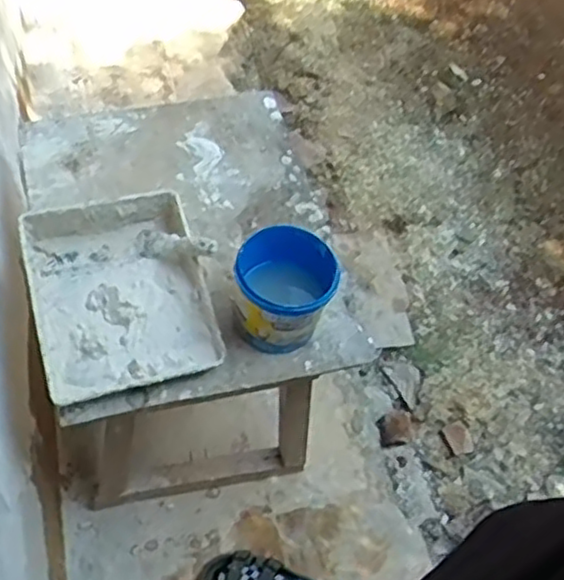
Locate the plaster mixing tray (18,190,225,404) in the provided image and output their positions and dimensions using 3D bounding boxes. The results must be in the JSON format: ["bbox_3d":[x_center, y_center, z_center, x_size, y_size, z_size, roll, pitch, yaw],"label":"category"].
[{"bbox_3d":[-0.273,0.012,1.205,0.283,0.090,0.355,-14,60,-12],"label":"plaster mixing tray"}]

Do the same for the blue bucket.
[{"bbox_3d":[0.003,0.004,1.177,0.163,0.175,0.149,2,58,-3],"label":"blue bucket"}]

